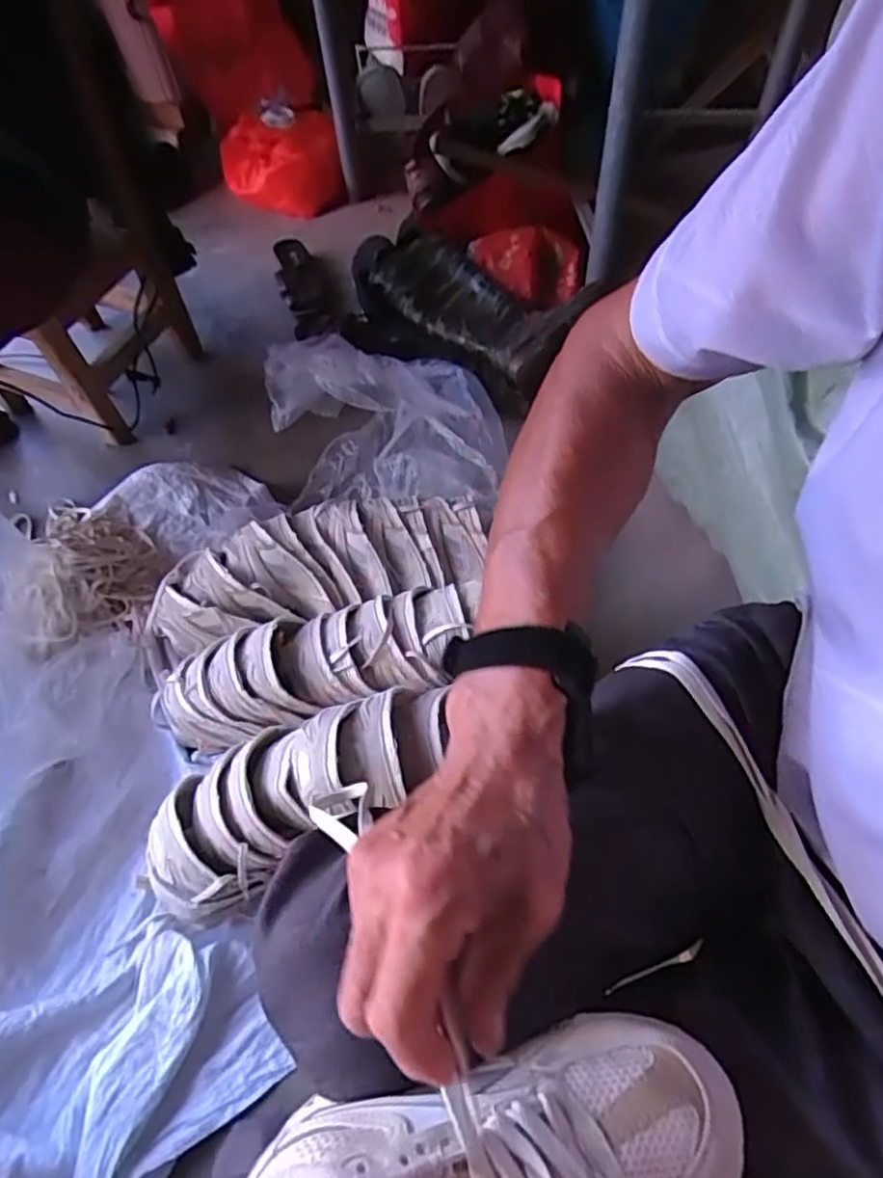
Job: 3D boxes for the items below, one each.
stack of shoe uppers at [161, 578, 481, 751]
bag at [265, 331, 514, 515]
[{"bbox_3d":[-0.154,0.088,0.833,0.403,0.106,0.136,-12,60,-3],"label":"stack of shoe uppers"},{"bbox_3d":[-0.099,-0.288,1.159,0.376,0.081,0.435,-11,60,-2],"label":"bag"}]

